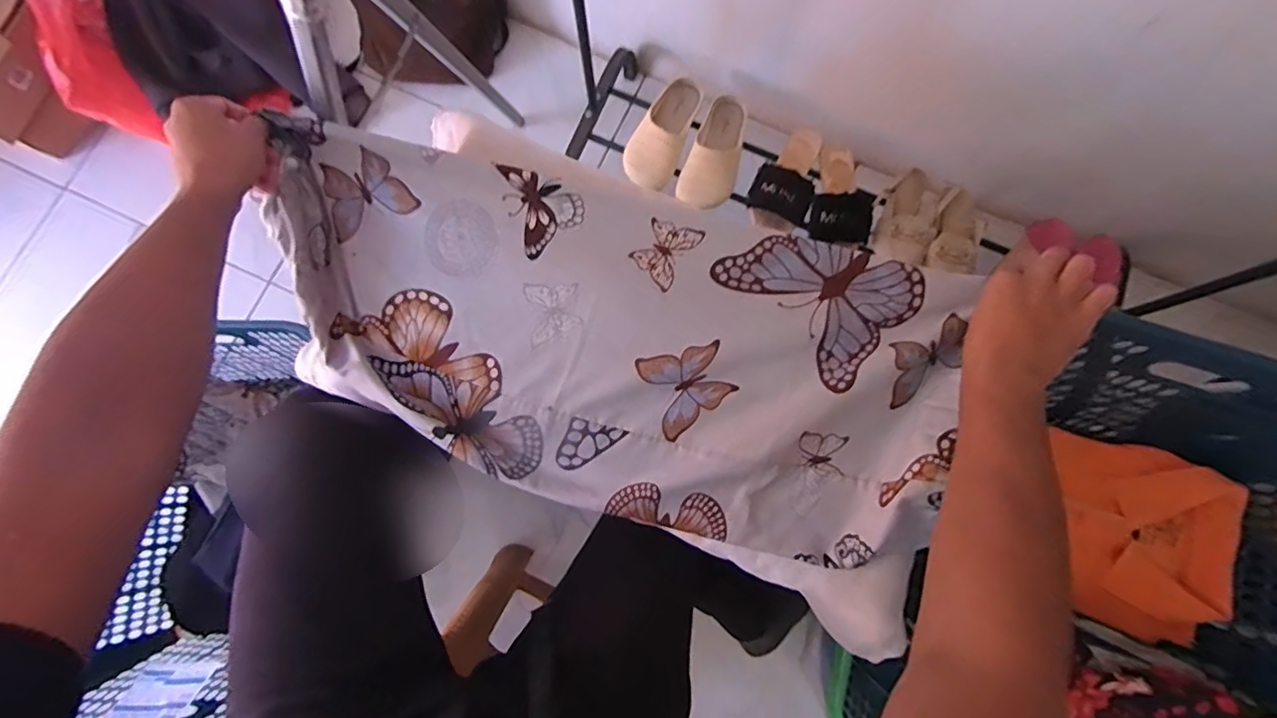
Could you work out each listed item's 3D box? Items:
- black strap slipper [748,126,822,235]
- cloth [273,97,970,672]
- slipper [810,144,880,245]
[{"bbox_3d":[0.284,-0.348,1.062,0.109,0.043,0.231,25,68,5],"label":"black strap slipper"},{"bbox_3d":[-0.028,-0.018,0.588,0.719,0.091,0.341,23,80,3],"label":"cloth"},{"bbox_3d":[0.384,-0.308,1.050,0.125,0.056,0.205,11,58,2],"label":"slipper"}]

